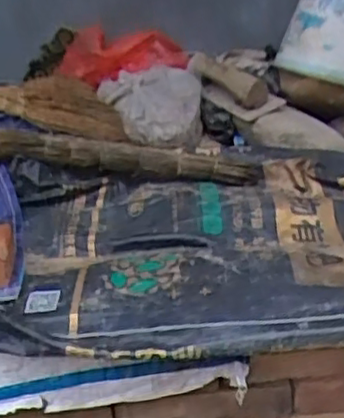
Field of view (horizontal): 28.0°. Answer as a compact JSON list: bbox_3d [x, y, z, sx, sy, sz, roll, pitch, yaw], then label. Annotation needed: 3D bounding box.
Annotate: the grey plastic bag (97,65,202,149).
[{"bbox_3d":[-0.037,-0.192,1.292,0.187,0.112,0.167,-5,23,-6],"label":"grey plastic bag"}]

